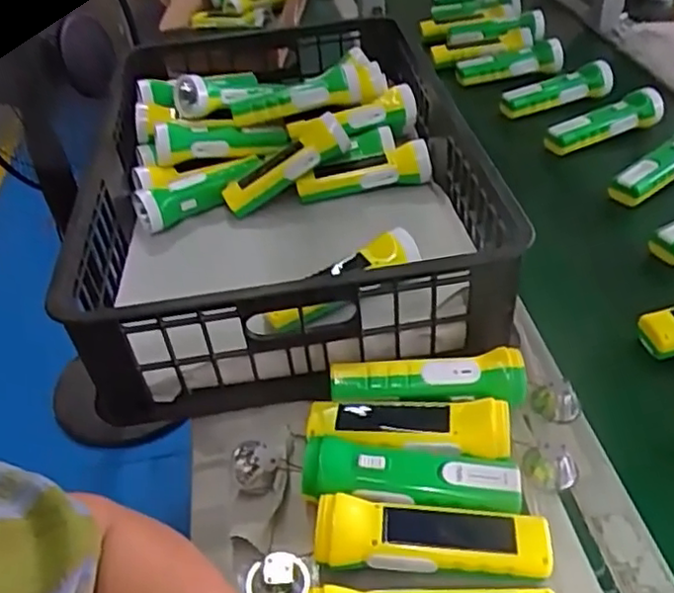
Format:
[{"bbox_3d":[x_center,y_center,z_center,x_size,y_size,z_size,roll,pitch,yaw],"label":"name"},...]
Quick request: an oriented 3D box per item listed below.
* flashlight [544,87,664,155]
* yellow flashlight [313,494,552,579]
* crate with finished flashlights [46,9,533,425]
[{"bbox_3d":[0.375,-0.245,0.953,0.177,0.044,0.048,-21,43,-6],"label":"flashlight"},{"bbox_3d":[0.066,0.174,0.480,0.159,0.038,0.045,1,42,5],"label":"yellow flashlight"},{"bbox_3d":[-0.066,-0.131,0.776,0.397,0.163,0.565,-10,42,-6],"label":"crate with finished flashlights"}]

